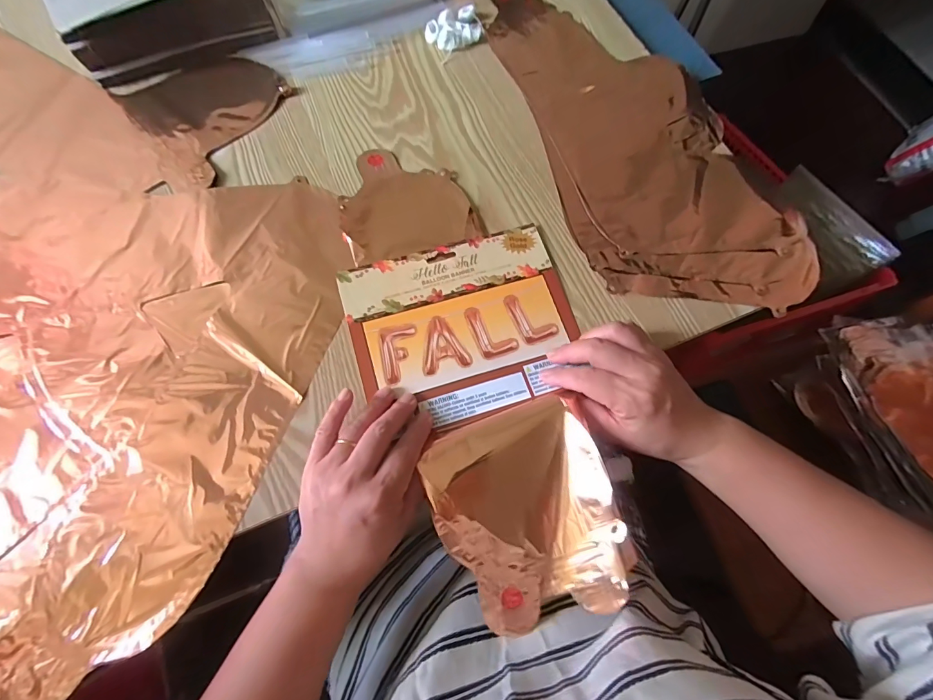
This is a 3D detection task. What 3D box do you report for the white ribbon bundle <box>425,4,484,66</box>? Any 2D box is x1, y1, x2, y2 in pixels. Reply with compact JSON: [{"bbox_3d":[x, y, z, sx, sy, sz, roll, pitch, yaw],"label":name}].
[{"bbox_3d":[-0.012,-0.376,0.484,0.073,0.019,0.052,-38,74,-15],"label":"white ribbon bundle"}]

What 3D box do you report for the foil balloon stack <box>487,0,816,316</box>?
[{"bbox_3d":[0.178,-0.244,0.449,0.213,0.009,0.460,-15,69,-7],"label":"foil balloon stack"}]

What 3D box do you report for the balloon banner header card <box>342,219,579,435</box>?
[{"bbox_3d":[-0.002,-0.022,0.362,0.190,0.009,0.163,-16,69,-8],"label":"balloon banner header card"}]

